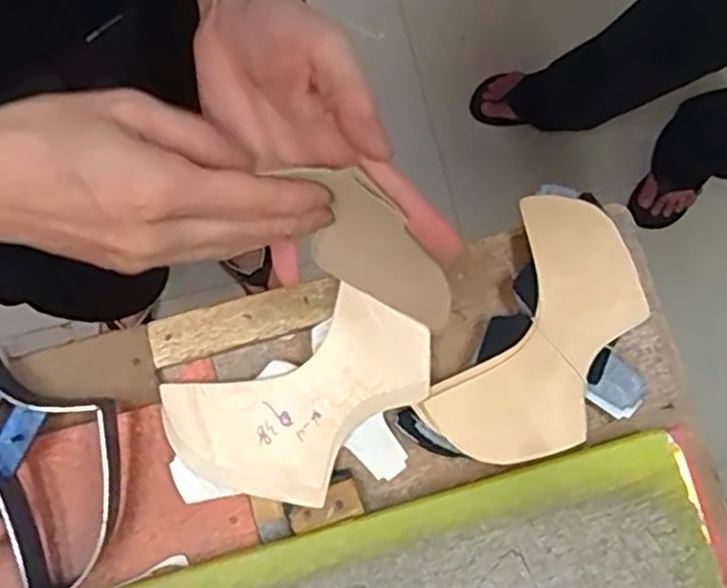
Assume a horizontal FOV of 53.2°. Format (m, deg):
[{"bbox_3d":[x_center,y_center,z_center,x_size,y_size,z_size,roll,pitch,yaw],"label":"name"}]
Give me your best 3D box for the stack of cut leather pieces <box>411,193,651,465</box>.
[{"bbox_3d":[0.122,0.027,0.488,0.099,0.014,0.184,28,82,7],"label":"stack of cut leather pieces"}]

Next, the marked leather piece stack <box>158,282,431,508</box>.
[{"bbox_3d":[-0.038,0.074,0.485,0.176,0.009,0.117,-29,85,0],"label":"marked leather piece stack"}]

